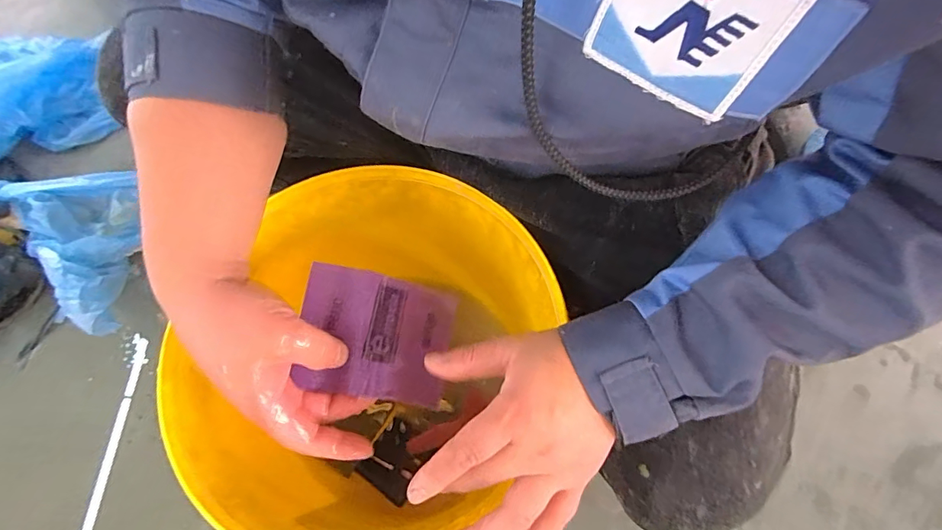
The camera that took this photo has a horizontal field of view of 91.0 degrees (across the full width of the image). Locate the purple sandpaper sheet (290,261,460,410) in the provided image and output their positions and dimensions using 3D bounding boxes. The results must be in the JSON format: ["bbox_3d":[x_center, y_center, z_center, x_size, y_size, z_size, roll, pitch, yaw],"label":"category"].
[{"bbox_3d":[-0.070,0.052,0.345,0.111,0.016,0.088,13,70,-10],"label":"purple sandpaper sheet"}]

